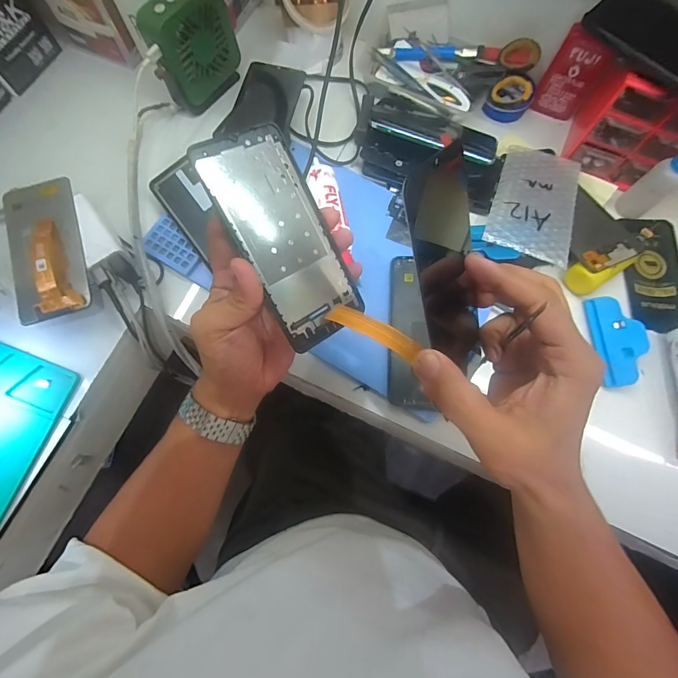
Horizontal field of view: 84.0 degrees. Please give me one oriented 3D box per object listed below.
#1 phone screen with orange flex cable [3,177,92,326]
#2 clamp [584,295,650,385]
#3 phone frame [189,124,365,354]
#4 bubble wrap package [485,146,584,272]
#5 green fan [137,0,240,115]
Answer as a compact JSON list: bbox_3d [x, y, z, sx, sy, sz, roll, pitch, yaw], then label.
[{"bbox_3d":[-0.306,-0.096,0.386,0.072,0.024,0.154,-18,76,-6],"label":"phone screen with orange flex cable"},{"bbox_3d":[0.307,0.002,0.416,0.046,0.028,0.098,-3,75,-2],"label":"clamp"},{"bbox_3d":[-0.040,-0.076,0.286,0.073,0.004,0.159,-35,106,-26],"label":"phone frame"},{"bbox_3d":[0.228,-0.162,0.434,0.089,0.009,0.181,23,61,5],"label":"bubble wrap package"},{"bbox_3d":[-0.173,-0.346,0.449,0.043,0.105,0.110,39,78,9],"label":"green fan"}]

